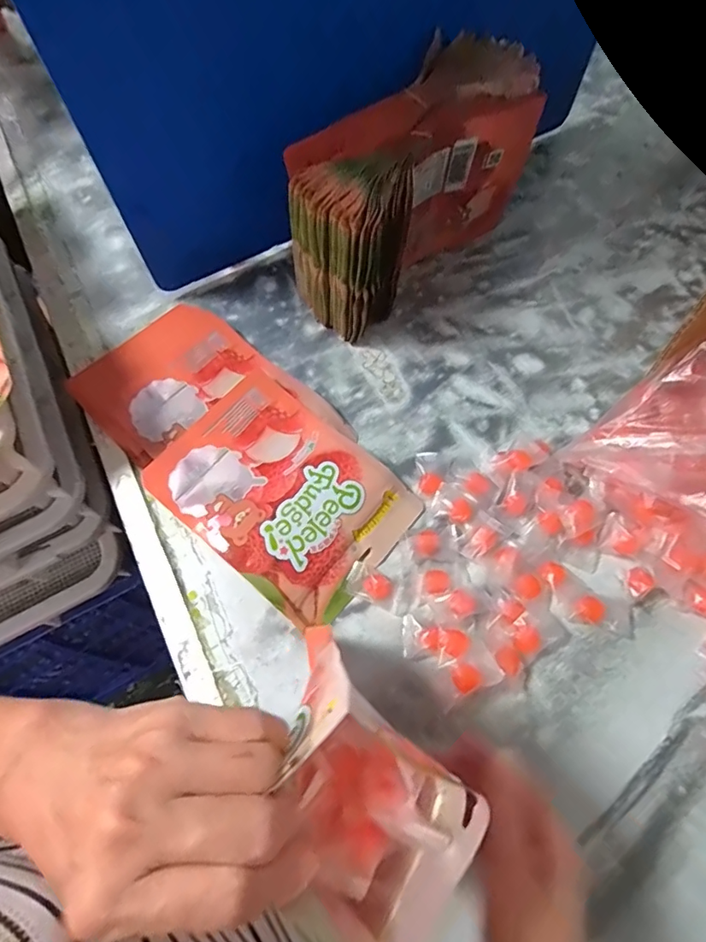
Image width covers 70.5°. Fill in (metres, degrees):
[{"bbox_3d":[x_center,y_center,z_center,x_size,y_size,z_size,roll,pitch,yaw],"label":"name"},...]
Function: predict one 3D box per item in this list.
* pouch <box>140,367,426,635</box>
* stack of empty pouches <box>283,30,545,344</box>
[{"bbox_3d":[-0.065,0.020,0.462,0.214,0.031,0.155,37,72,18],"label":"pouch"},{"bbox_3d":[0.067,-0.295,0.533,0.121,0.165,0.295,41,73,19],"label":"stack of empty pouches"}]

